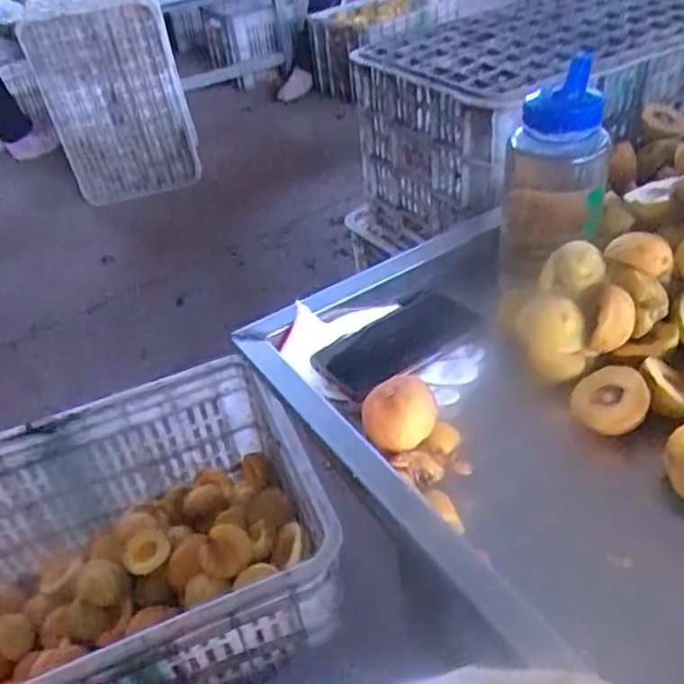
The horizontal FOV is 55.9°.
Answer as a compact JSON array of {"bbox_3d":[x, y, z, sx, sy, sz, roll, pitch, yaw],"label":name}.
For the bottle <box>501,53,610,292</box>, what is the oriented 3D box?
[{"bbox_3d":[0.197,-0.136,0.602,0.081,0.203,0.068,-7,39,0],"label":"bottle"}]

